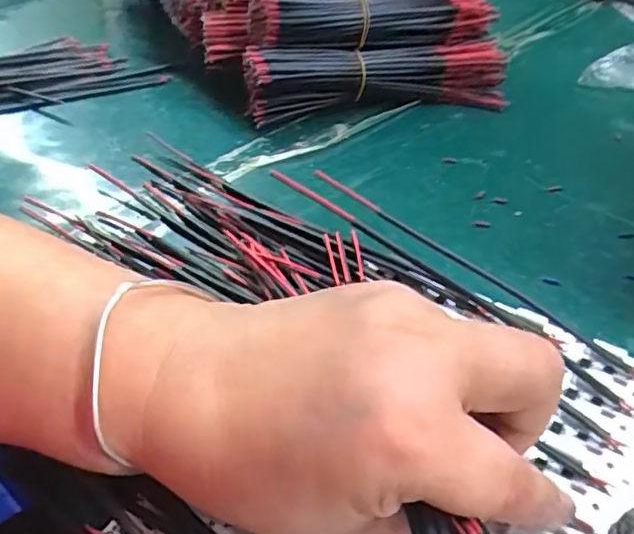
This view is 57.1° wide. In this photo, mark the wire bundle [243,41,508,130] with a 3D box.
[{"bbox_3d":[0.048,-0.139,0.425,0.197,0.050,0.035,-10,42,-9],"label":"wire bundle"}]

